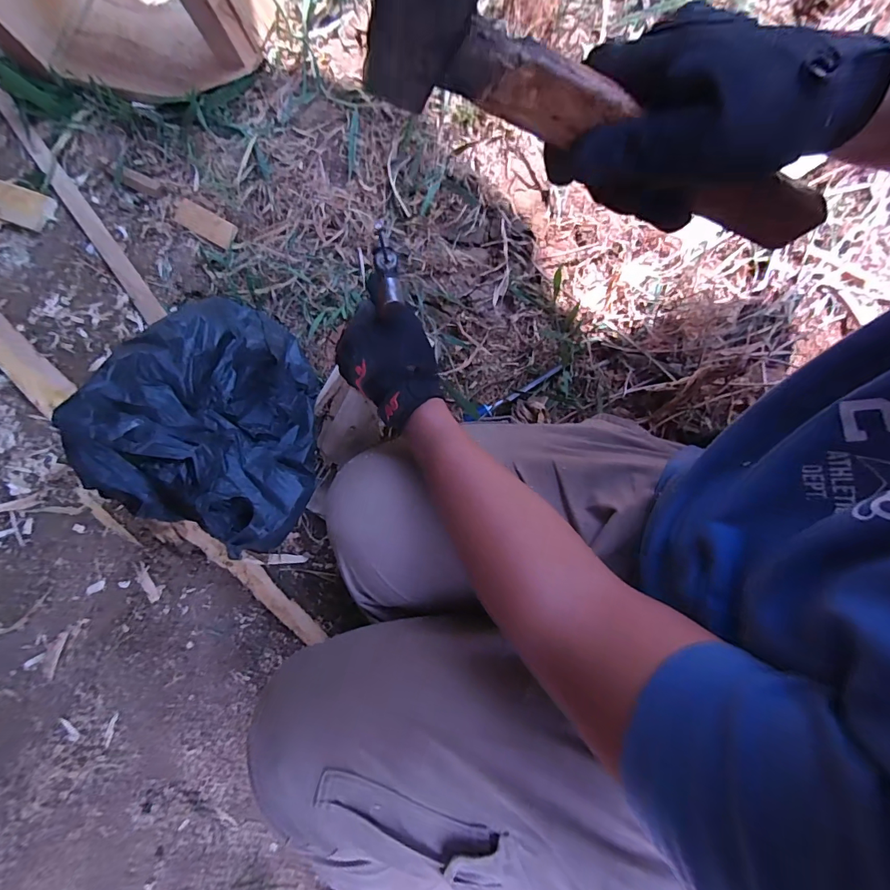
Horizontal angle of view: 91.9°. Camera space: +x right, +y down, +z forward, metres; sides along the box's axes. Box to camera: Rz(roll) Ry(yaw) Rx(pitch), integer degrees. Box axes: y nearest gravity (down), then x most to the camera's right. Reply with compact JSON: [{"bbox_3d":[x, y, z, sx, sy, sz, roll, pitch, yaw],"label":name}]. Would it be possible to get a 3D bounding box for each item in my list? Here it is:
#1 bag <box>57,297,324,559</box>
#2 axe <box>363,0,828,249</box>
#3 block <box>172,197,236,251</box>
[{"bbox_3d":[-0.235,-0.039,0.480,0.212,0.158,0.278,20,75,4],"label":"bag"},{"bbox_3d":[0.113,-0.177,0.239,0.316,0.103,0.025,11,72,-28],"label":"axe"},{"bbox_3d":[-0.331,-0.305,0.592,0.094,0.007,0.034,31,97,8],"label":"block"}]

